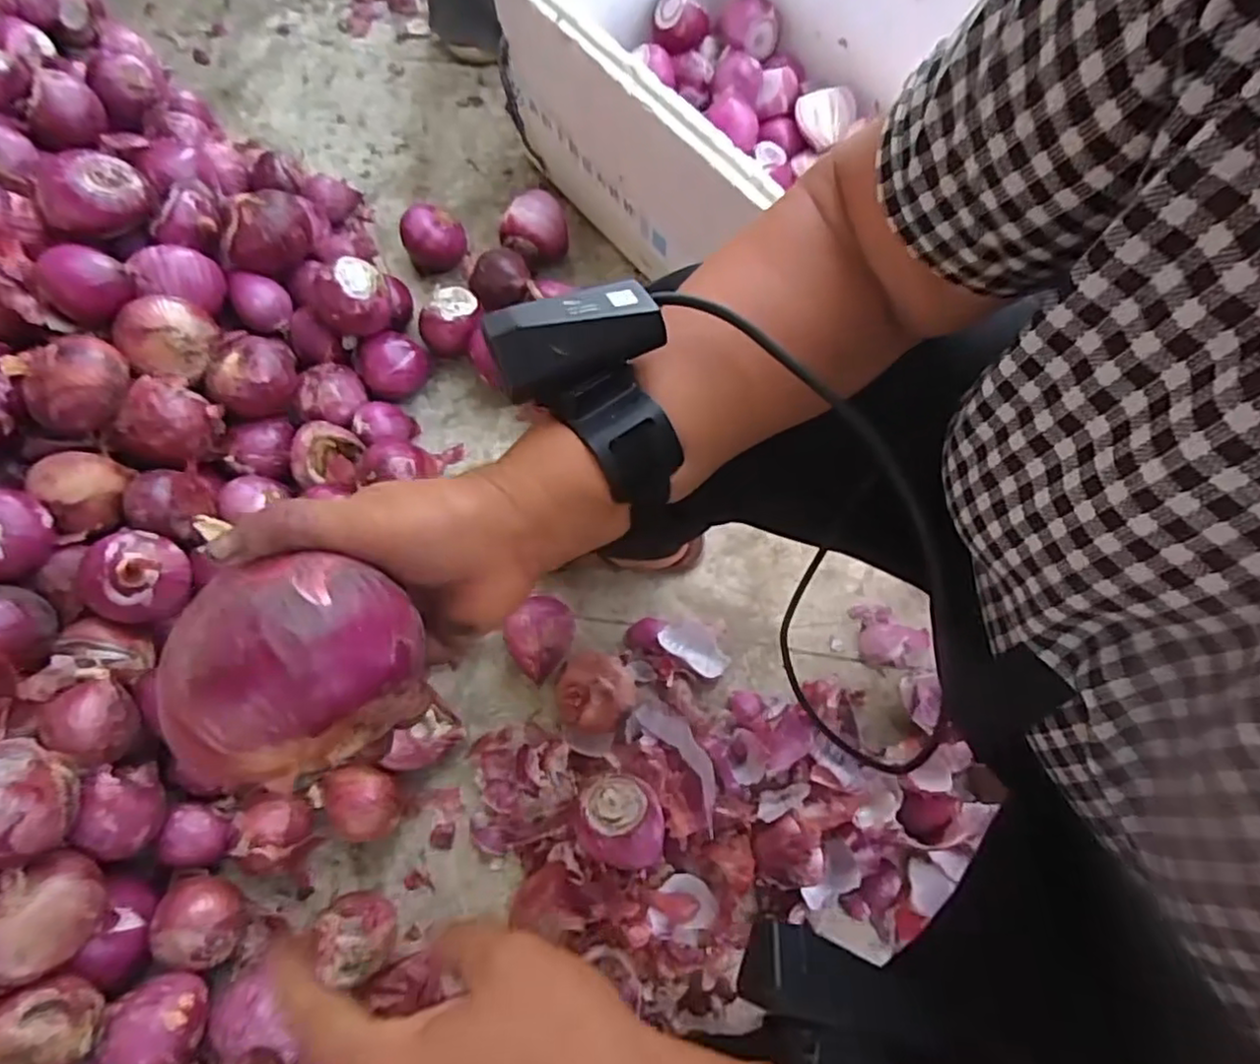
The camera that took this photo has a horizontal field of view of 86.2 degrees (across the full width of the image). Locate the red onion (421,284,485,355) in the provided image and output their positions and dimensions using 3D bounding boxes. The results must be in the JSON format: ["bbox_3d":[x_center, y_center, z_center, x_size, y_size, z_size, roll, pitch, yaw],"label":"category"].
[{"bbox_3d":[-0.240,-0.283,0.902,0.086,0.062,0.068,-31,70,-12],"label":"red onion"}]

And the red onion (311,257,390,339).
[{"bbox_3d":[-0.344,-0.290,0.829,0.092,0.083,0.071,-24,68,-9],"label":"red onion"}]

